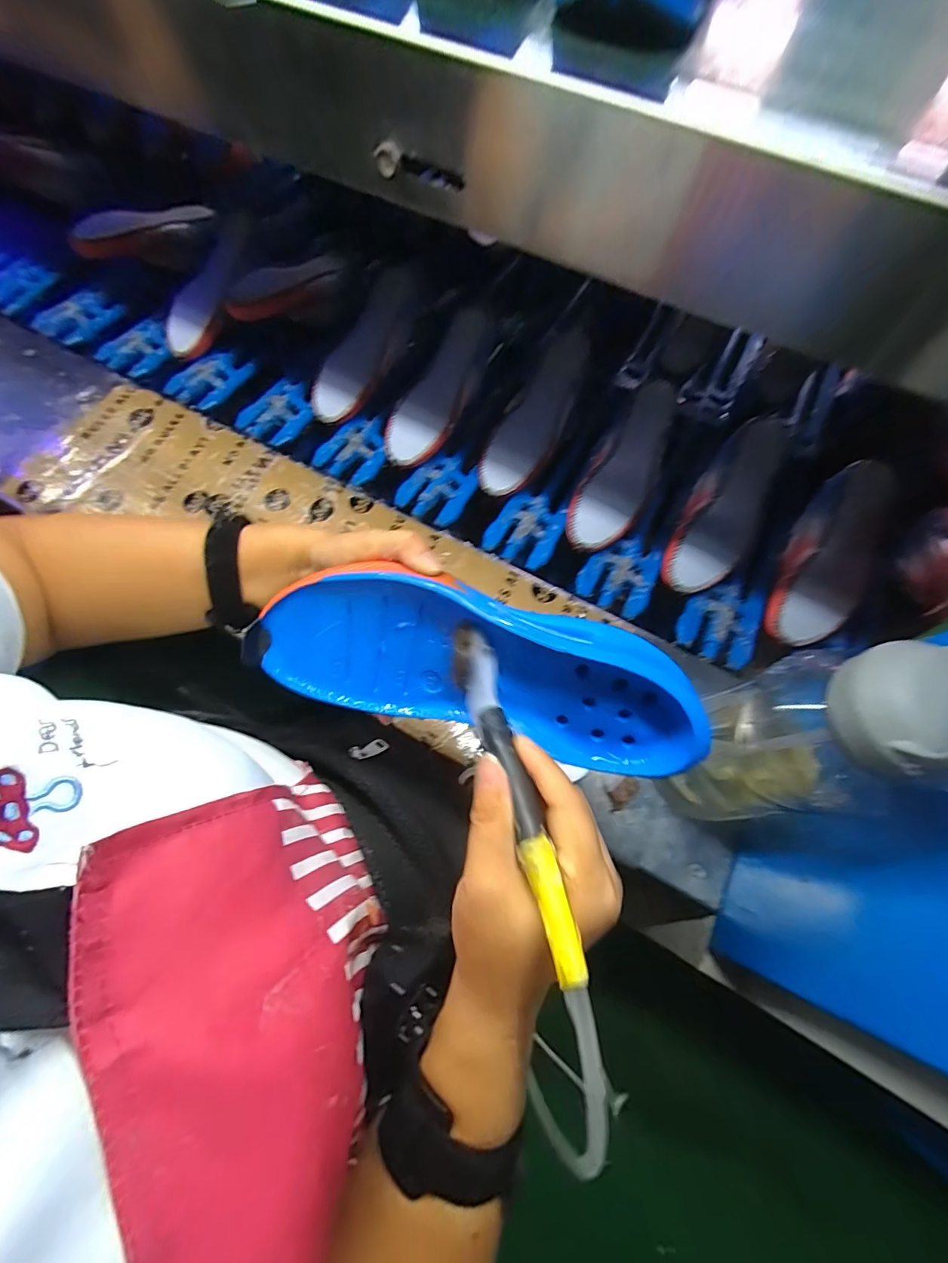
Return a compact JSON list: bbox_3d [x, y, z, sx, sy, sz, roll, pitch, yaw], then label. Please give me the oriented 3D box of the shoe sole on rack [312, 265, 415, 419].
[{"bbox_3d":[-0.166,-0.442,0.702,0.089,0.079,0.248,27,70,8],"label":"shoe sole on rack"}]

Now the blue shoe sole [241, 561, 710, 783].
[{"bbox_3d":[0.002,0.021,0.283,0.257,0.095,0.045,15,25,5],"label":"blue shoe sole"}]

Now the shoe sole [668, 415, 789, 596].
[{"bbox_3d":[0.339,-0.166,0.597,0.075,0.024,0.247,29,85,9],"label":"shoe sole"}]

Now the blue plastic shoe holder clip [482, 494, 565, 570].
[{"bbox_3d":[0.076,-0.145,0.639,0.090,0.017,0.114,32,71,10],"label":"blue plastic shoe holder clip"}]

